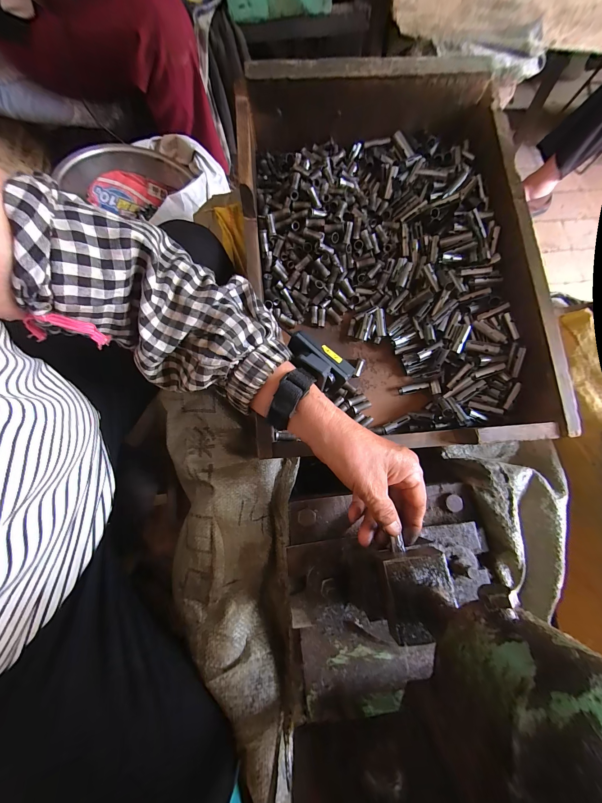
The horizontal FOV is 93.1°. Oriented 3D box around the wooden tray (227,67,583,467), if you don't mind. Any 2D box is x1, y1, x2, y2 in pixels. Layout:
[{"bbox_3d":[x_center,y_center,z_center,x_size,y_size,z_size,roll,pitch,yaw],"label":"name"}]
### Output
[{"bbox_3d":[0.100,-0.172,0.359,0.325,0.129,0.449,-5,76,-3],"label":"wooden tray"}]

